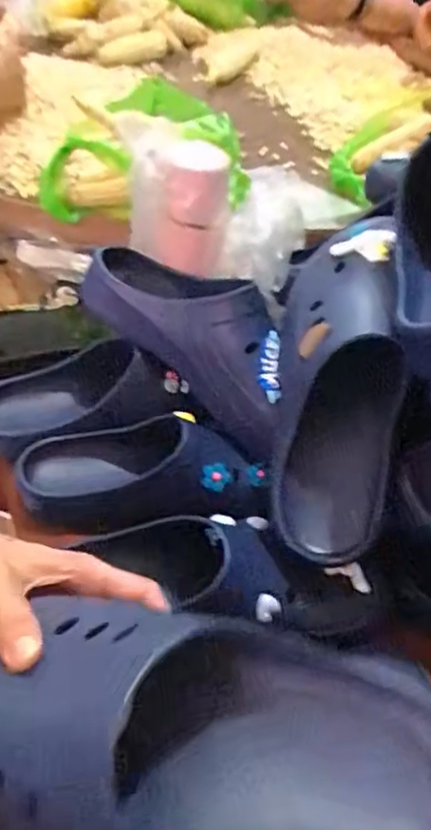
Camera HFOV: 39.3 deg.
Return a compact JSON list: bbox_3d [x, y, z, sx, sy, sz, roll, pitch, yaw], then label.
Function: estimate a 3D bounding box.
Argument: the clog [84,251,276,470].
[{"bbox_3d":[-0.016,-0.087,0.576,0.086,0.099,0.255,-30,57,-30],"label":"clog"}]

